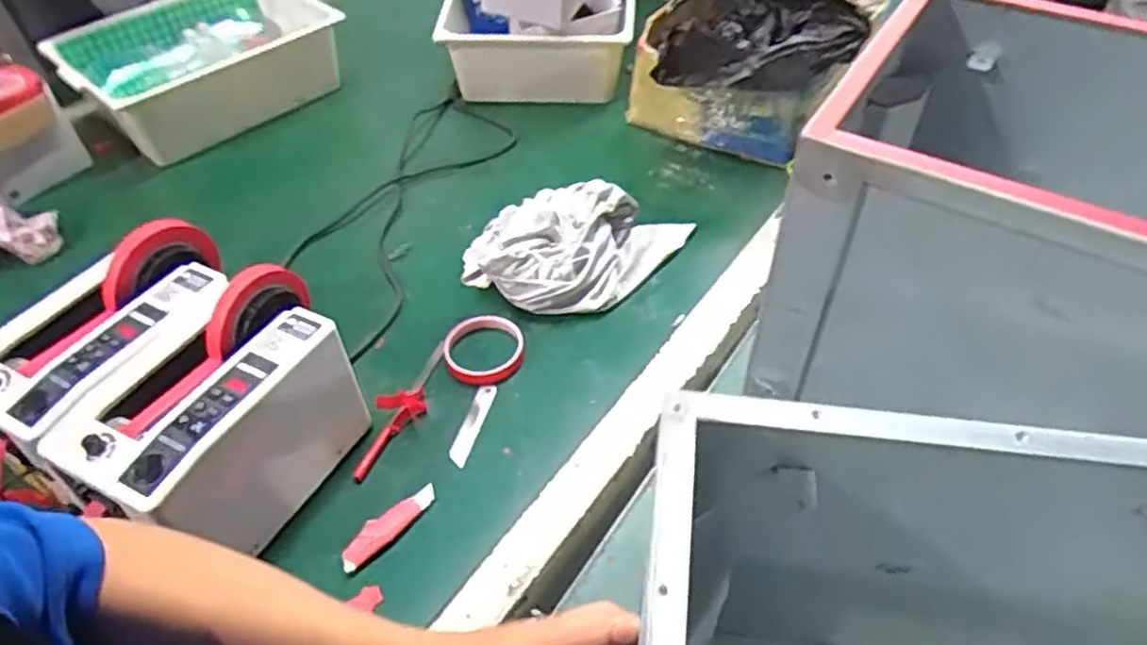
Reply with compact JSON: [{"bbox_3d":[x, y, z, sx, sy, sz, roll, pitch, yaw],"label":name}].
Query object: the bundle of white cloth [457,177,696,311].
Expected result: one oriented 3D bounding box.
[{"bbox_3d":[0.003,-0.091,0.870,0.252,0.062,0.156,0,48,3],"label":"bundle of white cloth"}]

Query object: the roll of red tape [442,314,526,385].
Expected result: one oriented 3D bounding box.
[{"bbox_3d":[-0.095,0.029,0.804,0.084,0.015,0.084,-2,47,2],"label":"roll of red tape"}]

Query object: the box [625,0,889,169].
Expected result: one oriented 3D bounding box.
[{"bbox_3d":[0.211,-0.335,0.993,0.279,0.180,0.169,8,48,10],"label":"box"}]

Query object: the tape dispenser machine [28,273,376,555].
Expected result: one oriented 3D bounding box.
[{"bbox_3d":[-0.298,0.083,0.671,0.139,0.158,0.232,19,52,20],"label":"tape dispenser machine"}]

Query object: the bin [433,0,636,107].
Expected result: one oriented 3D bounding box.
[{"bbox_3d":[-0.049,-0.495,1.096,0.281,0.267,0.209,0,48,3],"label":"bin"}]

